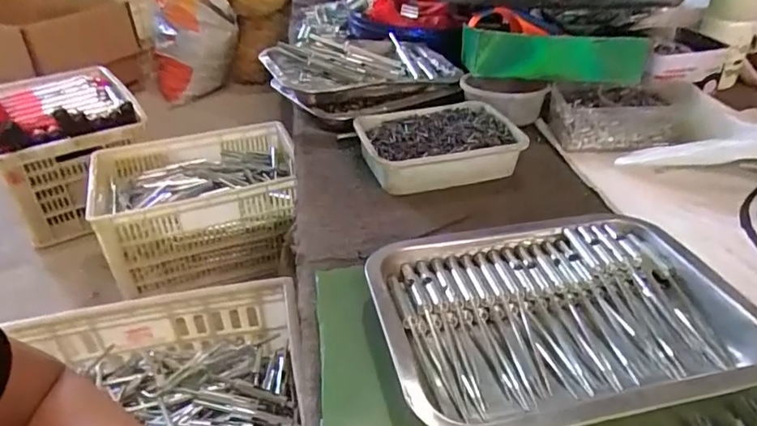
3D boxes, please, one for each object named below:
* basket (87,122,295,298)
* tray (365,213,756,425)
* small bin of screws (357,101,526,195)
[{"bbox_3d":[-0.411,-0.013,1.268,0.457,0.231,0.313,-10,36,-13],"label":"basket"},{"bbox_3d":[0.130,0.076,0.392,0.258,0.035,0.188,-7,35,-10],"label":"tray"},{"bbox_3d":[0.064,-0.081,0.618,0.175,0.050,0.136,-12,36,-16],"label":"small bin of screws"}]

